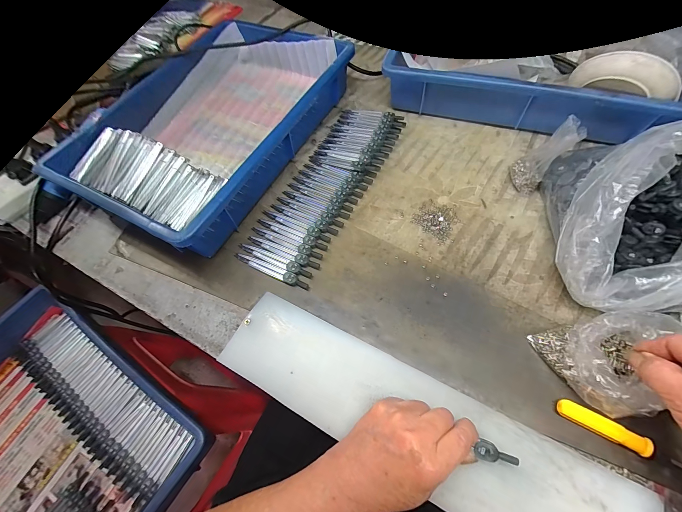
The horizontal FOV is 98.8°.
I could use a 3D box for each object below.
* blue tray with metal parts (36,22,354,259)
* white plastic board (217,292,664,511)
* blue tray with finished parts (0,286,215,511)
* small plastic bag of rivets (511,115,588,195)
[{"bbox_3d":[-0.200,-0.215,0.448,0.281,0.078,0.398,23,67,17],"label":"blue tray with metal parts"},{"bbox_3d":[0.064,0.154,0.276,0.396,0.015,0.092,24,64,18],"label":"white plastic board"},{"bbox_3d":[-0.425,0.269,0.413,0.389,0.088,0.304,33,70,21],"label":"blue tray with finished parts"},{"bbox_3d":[0.266,-0.132,0.382,0.027,0.096,0.045,-23,65,-34],"label":"small plastic bag of rivets"}]

